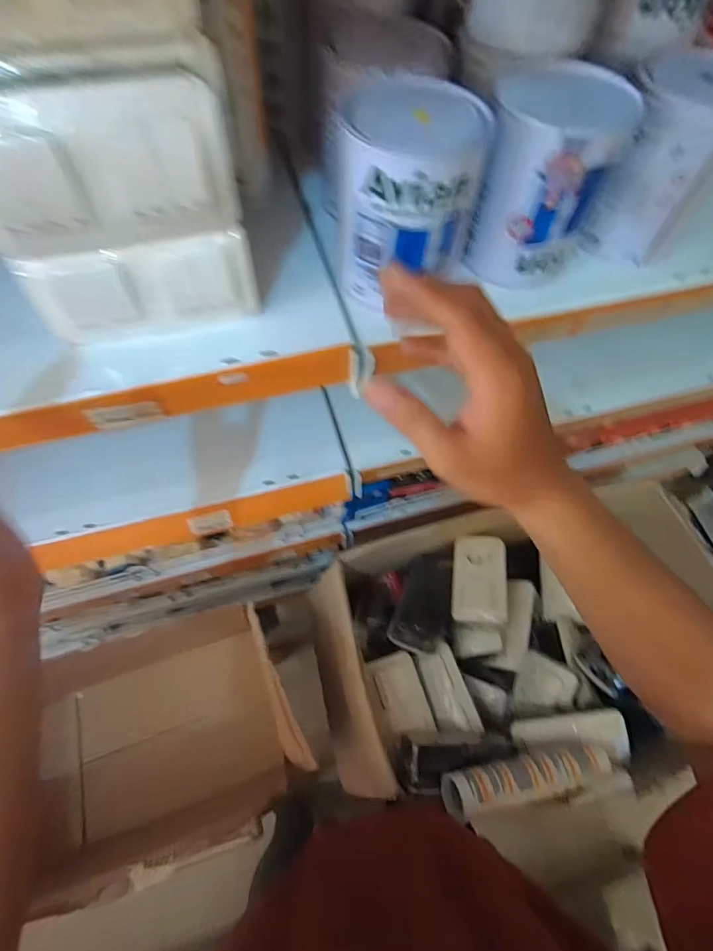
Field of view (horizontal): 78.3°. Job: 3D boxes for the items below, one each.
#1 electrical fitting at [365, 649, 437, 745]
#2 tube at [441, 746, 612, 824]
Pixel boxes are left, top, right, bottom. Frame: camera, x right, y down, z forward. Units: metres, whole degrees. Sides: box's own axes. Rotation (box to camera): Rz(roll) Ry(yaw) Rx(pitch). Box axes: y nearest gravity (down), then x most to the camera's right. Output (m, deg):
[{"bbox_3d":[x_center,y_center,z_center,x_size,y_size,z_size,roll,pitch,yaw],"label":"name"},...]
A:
[{"bbox_3d":[0.064,0.326,0.636,0.079,0.022,0.119,-13,66,-9],"label":"electrical fitting"},{"bbox_3d":[0.206,0.353,0.514,0.210,0.044,0.043,0,64,-17],"label":"tube"}]

